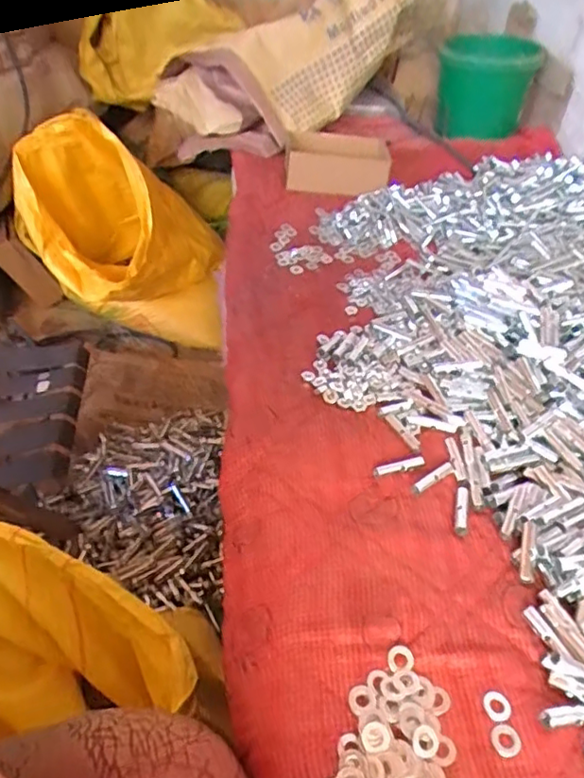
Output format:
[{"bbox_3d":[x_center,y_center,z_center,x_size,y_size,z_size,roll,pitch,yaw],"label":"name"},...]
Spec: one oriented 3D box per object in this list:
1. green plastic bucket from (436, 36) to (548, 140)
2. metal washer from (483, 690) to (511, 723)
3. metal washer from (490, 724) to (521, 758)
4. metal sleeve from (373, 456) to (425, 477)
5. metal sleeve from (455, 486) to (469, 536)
[{"bbox_3d":[0.357,-0.559,1.086,0.159,0.125,0.179,17,43,12],"label":"green plastic bucket"},{"bbox_3d":[0.121,0.187,0.351,0.016,0.004,0.016,3,42,-3],"label":"metal washer"},{"bbox_3d":[0.121,0.199,0.337,0.016,0.004,0.016,3,42,-3],"label":"metal washer"},{"bbox_3d":[0.089,0.063,0.491,0.046,0.004,0.009,-9,44,-17],"label":"metal sleeve"},{"bbox_3d":[0.132,0.095,0.464,0.010,0.008,0.047,12,42,7],"label":"metal sleeve"}]

